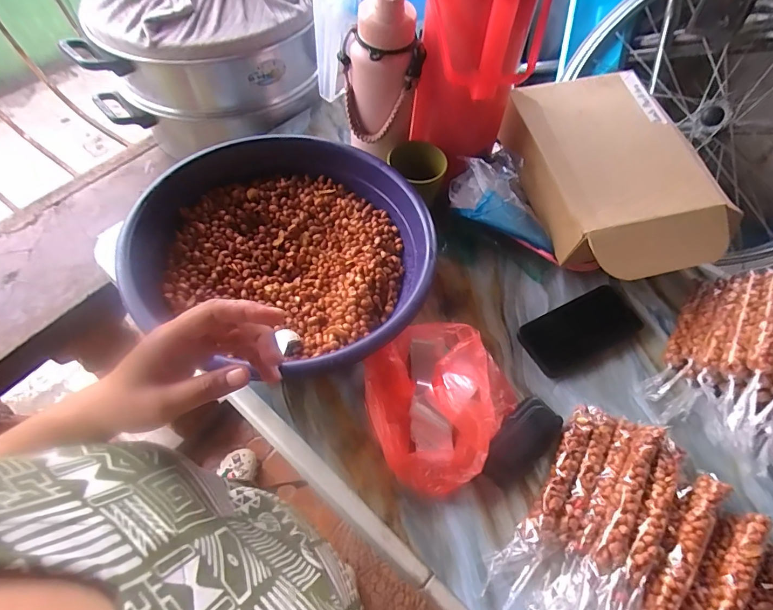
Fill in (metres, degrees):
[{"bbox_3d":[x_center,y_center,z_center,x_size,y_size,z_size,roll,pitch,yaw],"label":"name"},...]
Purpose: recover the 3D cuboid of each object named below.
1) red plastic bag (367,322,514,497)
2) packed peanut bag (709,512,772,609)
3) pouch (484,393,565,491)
[{"bbox_3d":[0.052,0.101,0.456,0.151,0.063,0.161,36,63,17],"label":"red plastic bag"},{"bbox_3d":[0.327,0.257,0.393,0.018,0.027,0.140,40,64,19],"label":"packed peanut bag"},{"bbox_3d":[0.151,0.152,0.466,0.106,0.023,0.052,-38,68,-23],"label":"pouch"}]

